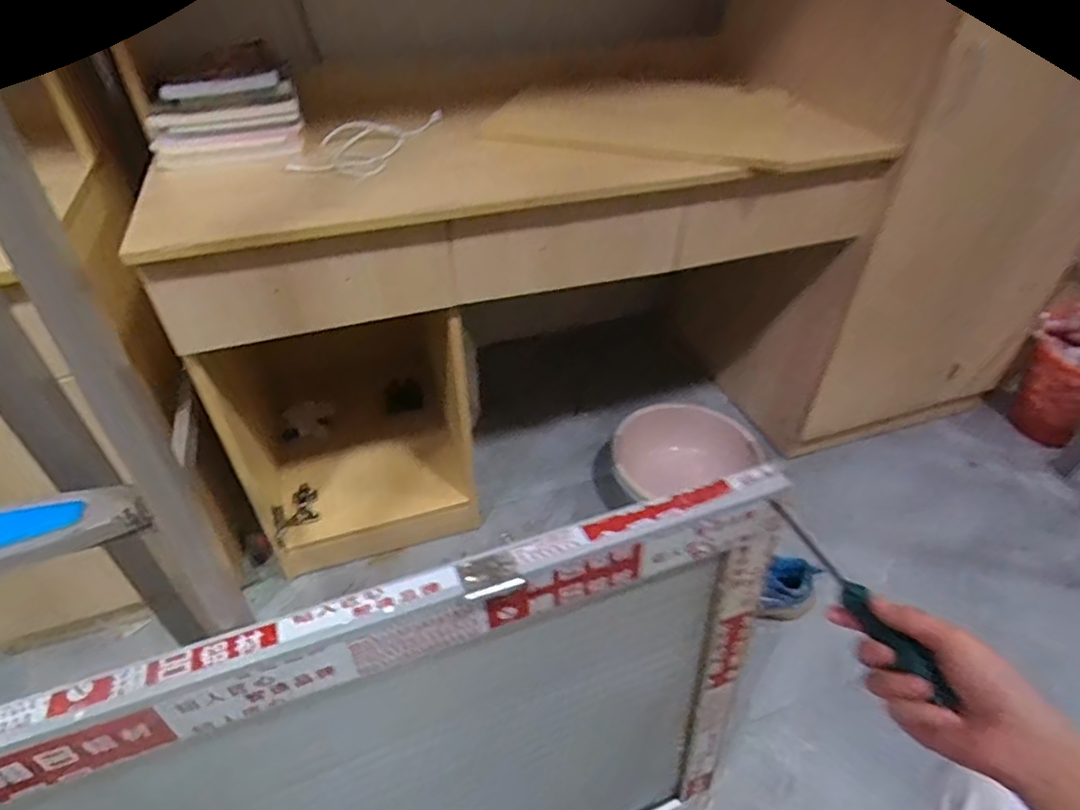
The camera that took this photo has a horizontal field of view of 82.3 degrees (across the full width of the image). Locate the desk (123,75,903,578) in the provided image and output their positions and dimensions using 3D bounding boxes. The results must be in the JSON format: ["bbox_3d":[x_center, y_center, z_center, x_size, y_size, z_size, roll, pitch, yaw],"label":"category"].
[{"bbox_3d":[-0.060,-0.169,1.220,1.080,0.719,0.416,-11,43,-13],"label":"desk"}]

